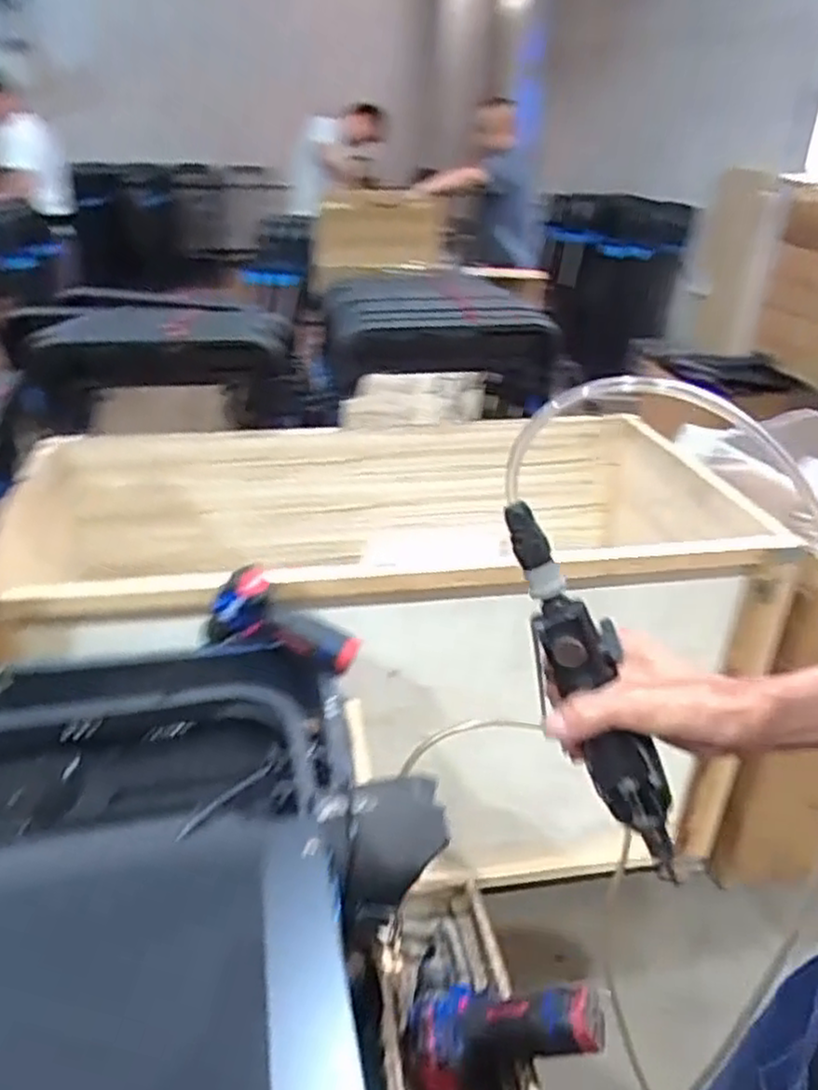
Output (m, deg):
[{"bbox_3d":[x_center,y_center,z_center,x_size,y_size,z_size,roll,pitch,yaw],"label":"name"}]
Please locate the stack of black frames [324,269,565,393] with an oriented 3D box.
[{"bbox_3d":[0.055,-0.518,1.710,0.487,0.160,0.379,-3,29,-8],"label":"stack of black frames"}]

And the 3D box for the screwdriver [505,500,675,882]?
[{"bbox_3d":[0.124,0.105,0.512,0.056,0.282,0.048,-17,10,44],"label":"screwdriver"}]

